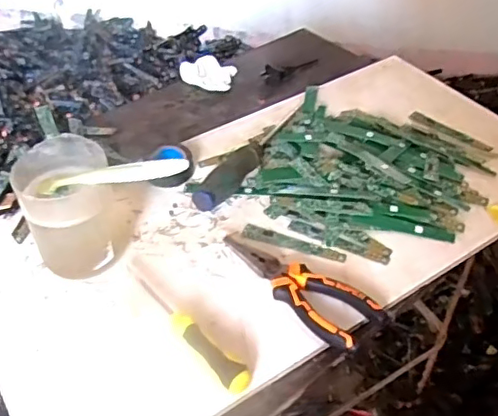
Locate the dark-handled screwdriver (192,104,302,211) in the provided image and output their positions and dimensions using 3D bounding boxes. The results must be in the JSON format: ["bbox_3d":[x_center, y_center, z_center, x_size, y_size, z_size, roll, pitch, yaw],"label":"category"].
[{"bbox_3d":[0.004,-0.064,0.622,0.030,0.028,0.200,19,46,20],"label":"dark-handled screwdriver"}]

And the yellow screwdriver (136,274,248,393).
[{"bbox_3d":[-0.051,0.093,0.475,0.020,0.015,0.145,-29,50,-27],"label":"yellow screwdriver"}]

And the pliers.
[{"bbox_3d":[0.043,0.064,0.506,0.054,0.014,0.152,-34,52,-31],"label":"pliers"}]

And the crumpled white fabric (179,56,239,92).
[{"bbox_3d":[-0.054,-0.176,0.760,0.069,0.024,0.046,7,43,8],"label":"crumpled white fabric"}]

